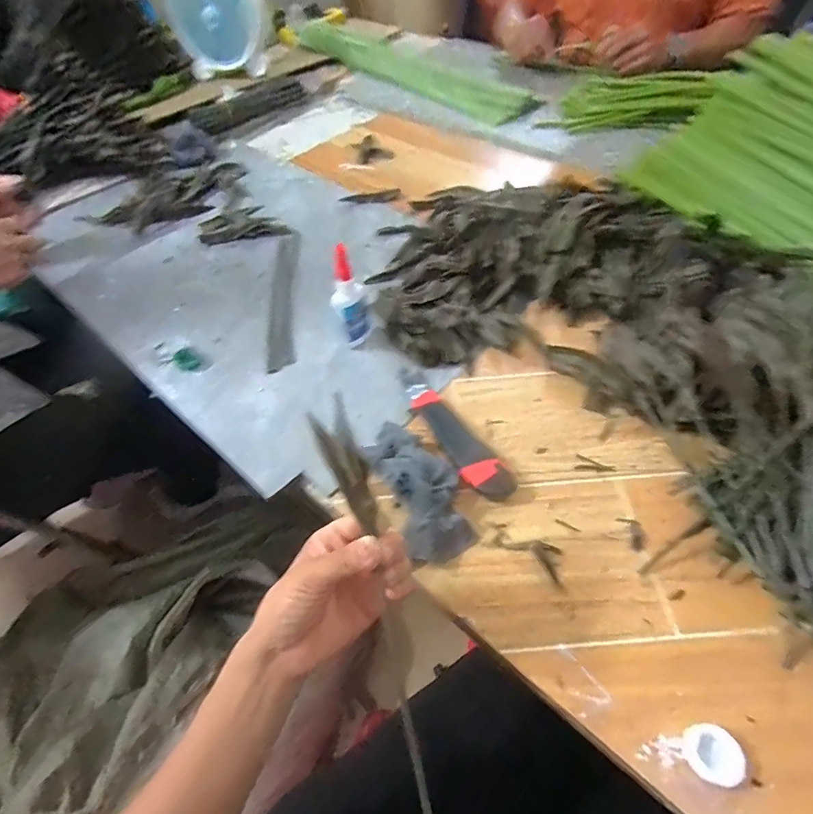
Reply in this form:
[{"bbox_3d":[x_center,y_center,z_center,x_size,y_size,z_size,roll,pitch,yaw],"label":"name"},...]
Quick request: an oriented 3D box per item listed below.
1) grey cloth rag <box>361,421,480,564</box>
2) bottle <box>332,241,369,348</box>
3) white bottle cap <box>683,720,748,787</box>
[{"bbox_3d":[0.009,0.070,0.432,0.077,0.038,0.150,-21,55,-12],"label":"grey cloth rag"},{"bbox_3d":[-0.066,-0.124,0.523,0.039,0.129,0.026,-11,53,-5],"label":"bottle"},{"bbox_3d":[0.212,0.240,0.311,0.033,0.012,0.035,-2,53,2],"label":"white bottle cap"}]

